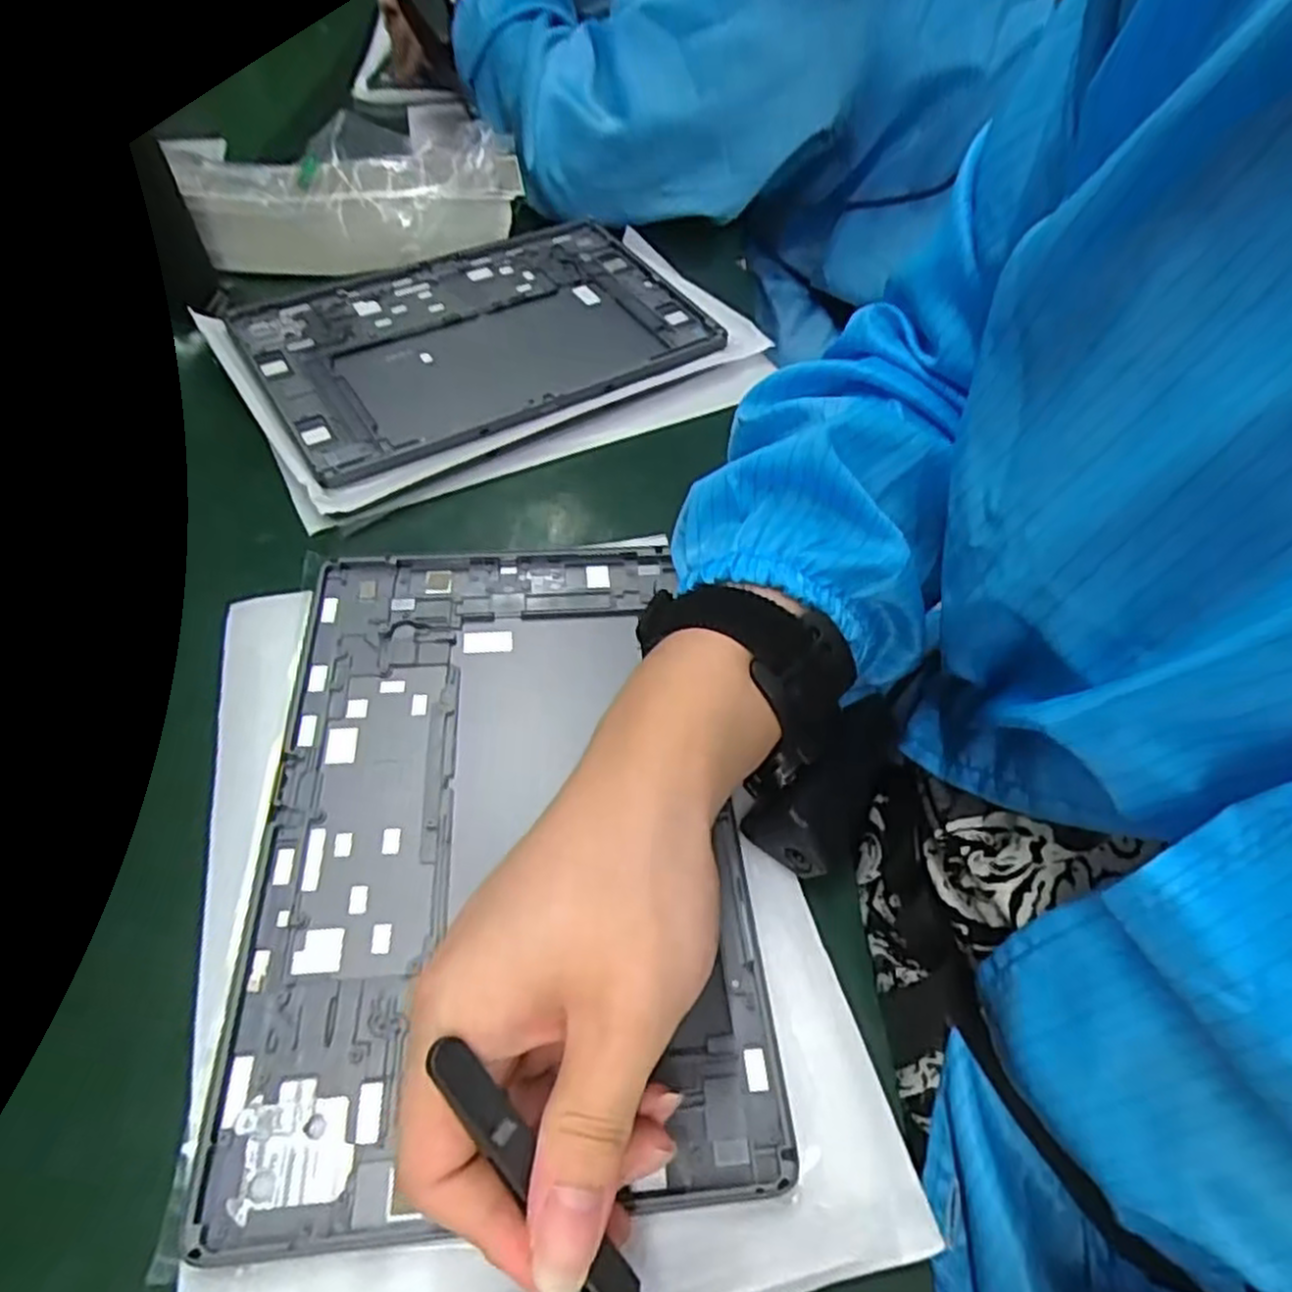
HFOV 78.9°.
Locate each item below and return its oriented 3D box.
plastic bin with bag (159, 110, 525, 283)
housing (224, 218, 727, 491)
[{"bbox_3d":[-0.196,-0.313,0.532,0.216,0.059,0.096,-15,55,-15],"label":"plastic bin with bag"},{"bbox_3d":[-0.103,-0.192,0.481,0.257,0.011,0.178,-26,58,-22],"label":"housing"}]

